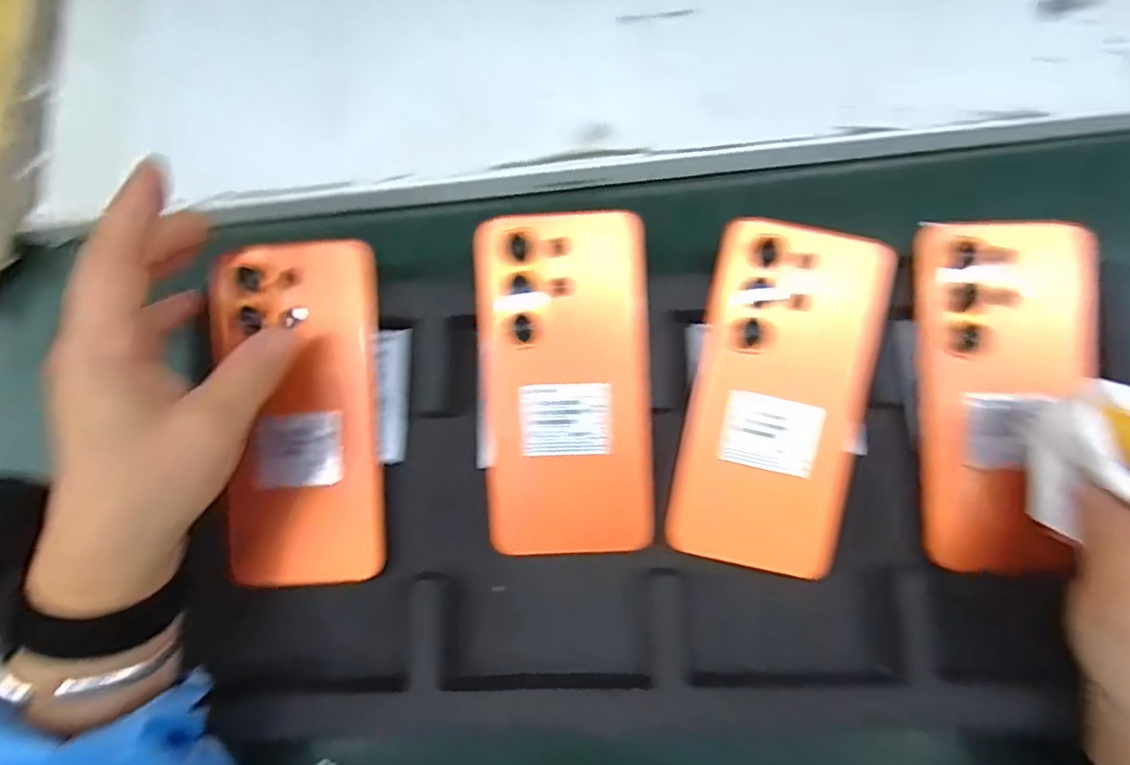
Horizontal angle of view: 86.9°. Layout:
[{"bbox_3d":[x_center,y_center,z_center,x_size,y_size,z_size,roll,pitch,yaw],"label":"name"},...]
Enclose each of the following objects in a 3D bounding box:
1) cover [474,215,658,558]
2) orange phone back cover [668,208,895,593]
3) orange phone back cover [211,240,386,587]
[{"bbox_3d":[0.001,0.001,0.298,0.081,0.010,0.167,-2,91,1],"label":"cover"},{"bbox_3d":[0.106,0.007,0.293,0.082,0.006,0.166,12,90,3],"label":"orange phone back cover"},{"bbox_3d":[-0.133,0.015,0.299,0.078,0.018,0.167,-3,88,0],"label":"orange phone back cover"}]

